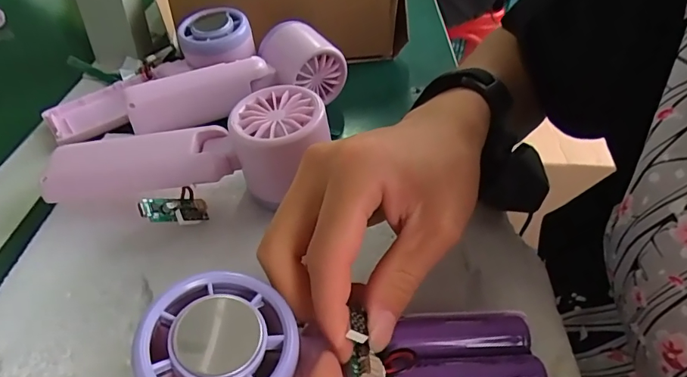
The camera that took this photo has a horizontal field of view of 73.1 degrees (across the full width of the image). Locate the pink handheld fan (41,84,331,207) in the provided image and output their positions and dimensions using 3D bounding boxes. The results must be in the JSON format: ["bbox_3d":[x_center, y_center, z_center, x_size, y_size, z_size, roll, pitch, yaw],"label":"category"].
[{"bbox_3d":[-0.087,-0.017,0.275,0.164,0.047,0.055,-10,41,7],"label":"pink handheld fan"}]

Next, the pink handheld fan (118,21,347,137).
[{"bbox_3d":[-0.080,-0.087,0.355,0.162,0.047,0.046,-15,45,-20],"label":"pink handheld fan"}]

